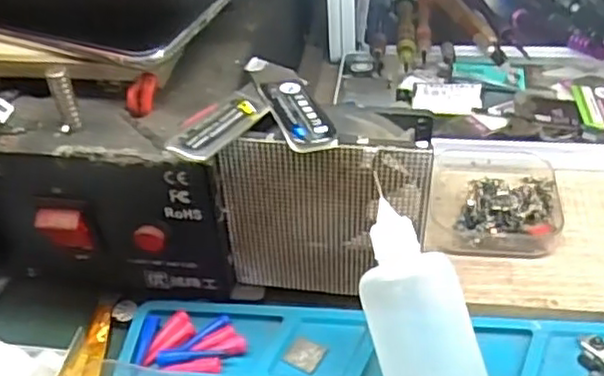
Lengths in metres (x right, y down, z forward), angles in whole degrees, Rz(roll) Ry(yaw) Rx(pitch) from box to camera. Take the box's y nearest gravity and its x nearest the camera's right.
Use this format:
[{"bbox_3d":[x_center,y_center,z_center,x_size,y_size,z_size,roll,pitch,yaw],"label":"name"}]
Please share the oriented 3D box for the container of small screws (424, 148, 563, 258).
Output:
[{"bbox_3d":[0.095,0.001,0.336,0.062,0.016,0.067,6,43,12],"label":"container of small screws"}]

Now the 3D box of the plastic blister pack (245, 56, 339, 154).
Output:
[{"bbox_3d":[-0.005,-0.035,0.265,0.019,0.007,0.065,-10,38,-14],"label":"plastic blister pack"}]

